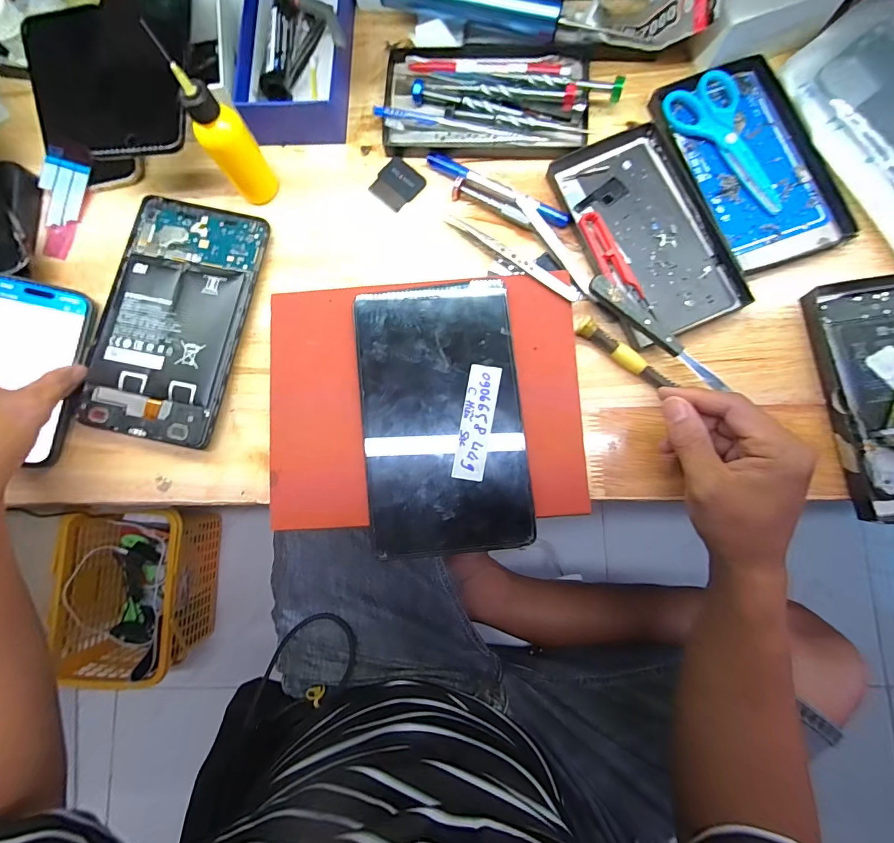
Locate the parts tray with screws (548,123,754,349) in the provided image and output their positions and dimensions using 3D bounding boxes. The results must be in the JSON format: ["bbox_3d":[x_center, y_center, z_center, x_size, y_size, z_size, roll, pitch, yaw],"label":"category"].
[{"bbox_3d":[0.161,-0.156,0.343,0.114,0.018,0.177,-24,82,0],"label":"parts tray with screws"}]

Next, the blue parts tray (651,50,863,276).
[{"bbox_3d":[0.252,-0.216,0.341,0.101,0.016,0.176,-21,82,0],"label":"blue parts tray"}]

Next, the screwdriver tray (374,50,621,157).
[{"bbox_3d":[0.043,-0.284,0.357,0.200,0.032,0.102,4,83,4],"label":"screwdriver tray"}]

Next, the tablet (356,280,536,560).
[{"bbox_3d":[-0.004,-0.005,0.318,0.120,0.014,0.207,-6,82,2],"label":"tablet"}]

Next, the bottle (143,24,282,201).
[{"bbox_3d":[-0.168,-0.216,0.312,0.030,0.123,0.036,-8,82,2],"label":"bottle"}]

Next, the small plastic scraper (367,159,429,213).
[{"bbox_3d":[-0.044,-0.209,0.363,0.039,0.005,0.040,39,86,7],"label":"small plastic scraper"}]

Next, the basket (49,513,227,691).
[{"bbox_3d":[-0.696,0.370,0.931,0.254,0.231,0.337,0,83,3],"label":"basket"}]

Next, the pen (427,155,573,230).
[{"bbox_3d":[0.043,-0.196,0.344,0.131,0.009,0.015,30,85,6],"label":"pen"}]

